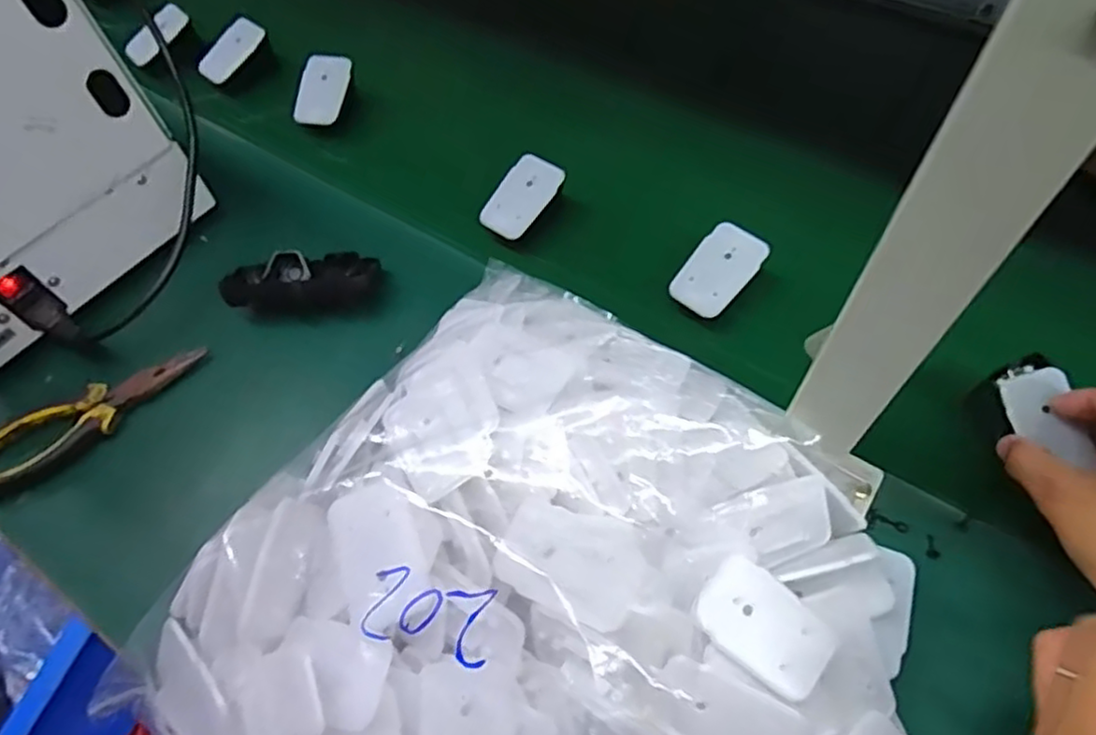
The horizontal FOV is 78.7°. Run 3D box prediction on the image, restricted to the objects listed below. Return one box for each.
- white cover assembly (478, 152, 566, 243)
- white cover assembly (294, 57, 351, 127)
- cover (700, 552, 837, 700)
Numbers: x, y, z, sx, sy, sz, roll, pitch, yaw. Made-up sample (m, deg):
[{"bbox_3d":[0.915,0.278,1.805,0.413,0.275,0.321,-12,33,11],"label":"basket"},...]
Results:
[{"bbox_3d":[-0.020,-0.135,0.528,0.045,0.007,0.072,33,80,12],"label":"white cover assembly"},{"bbox_3d":[-0.204,-0.253,0.607,0.042,0.010,0.070,10,76,1],"label":"white cover assembly"},{"bbox_3d":[0.106,0.127,0.328,0.067,0.004,0.042,38,77,5],"label":"cover"}]

